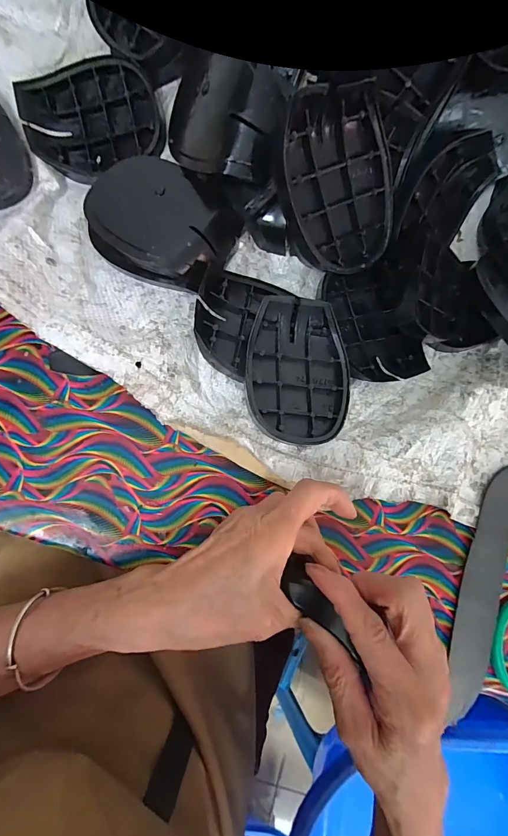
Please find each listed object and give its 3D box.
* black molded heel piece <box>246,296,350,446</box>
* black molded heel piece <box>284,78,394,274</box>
[{"bbox_3d":[0.039,-0.040,0.309,0.088,0.024,0.121,6,80,-7],"label":"black molded heel piece"},{"bbox_3d":[0.070,-0.175,0.270,0.089,0.028,0.120,-32,125,-13],"label":"black molded heel piece"}]

